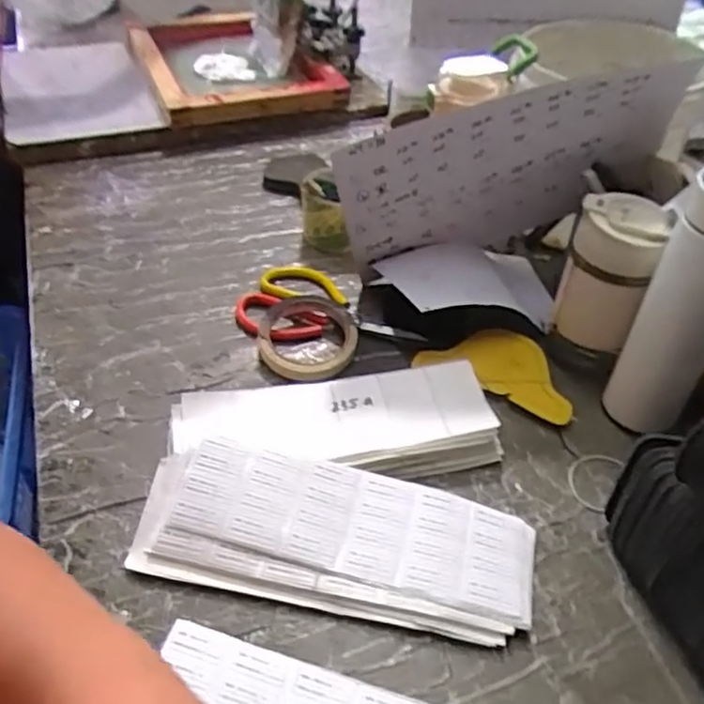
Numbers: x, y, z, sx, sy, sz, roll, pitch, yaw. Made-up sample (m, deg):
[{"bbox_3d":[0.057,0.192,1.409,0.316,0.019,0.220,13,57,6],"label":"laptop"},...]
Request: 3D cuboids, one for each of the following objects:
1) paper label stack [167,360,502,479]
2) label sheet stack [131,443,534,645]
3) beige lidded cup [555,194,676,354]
[{"bbox_3d":[-0.014,0.061,0.554,0.260,0.032,0.098,-8,44,-10],"label":"paper label stack"},{"bbox_3d":[-0.012,0.133,0.484,0.279,0.040,0.104,8,44,7],"label":"label sheet stack"},{"bbox_3d":[0.229,-0.065,0.601,0.068,0.152,0.067,1,44,-1],"label":"beige lidded cup"}]

